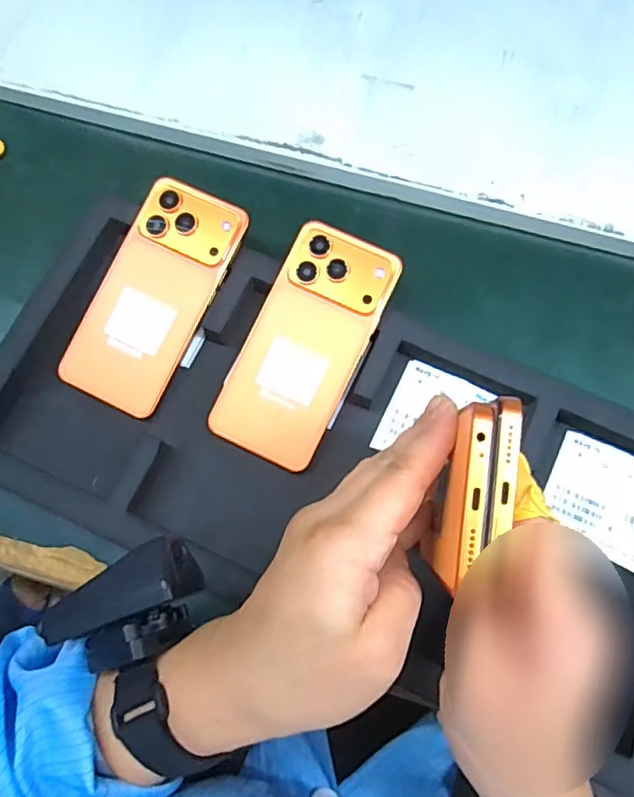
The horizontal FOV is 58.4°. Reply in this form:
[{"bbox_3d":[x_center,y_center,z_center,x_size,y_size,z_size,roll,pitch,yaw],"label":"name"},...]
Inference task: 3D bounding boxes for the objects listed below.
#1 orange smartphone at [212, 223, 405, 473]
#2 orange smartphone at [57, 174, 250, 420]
[{"bbox_3d":[-0.008,-0.037,0.390,0.079,0.006,0.161,24,87,8],"label":"orange smartphone"},{"bbox_3d":[-0.115,-0.073,0.399,0.077,0.005,0.161,25,86,5],"label":"orange smartphone"}]

